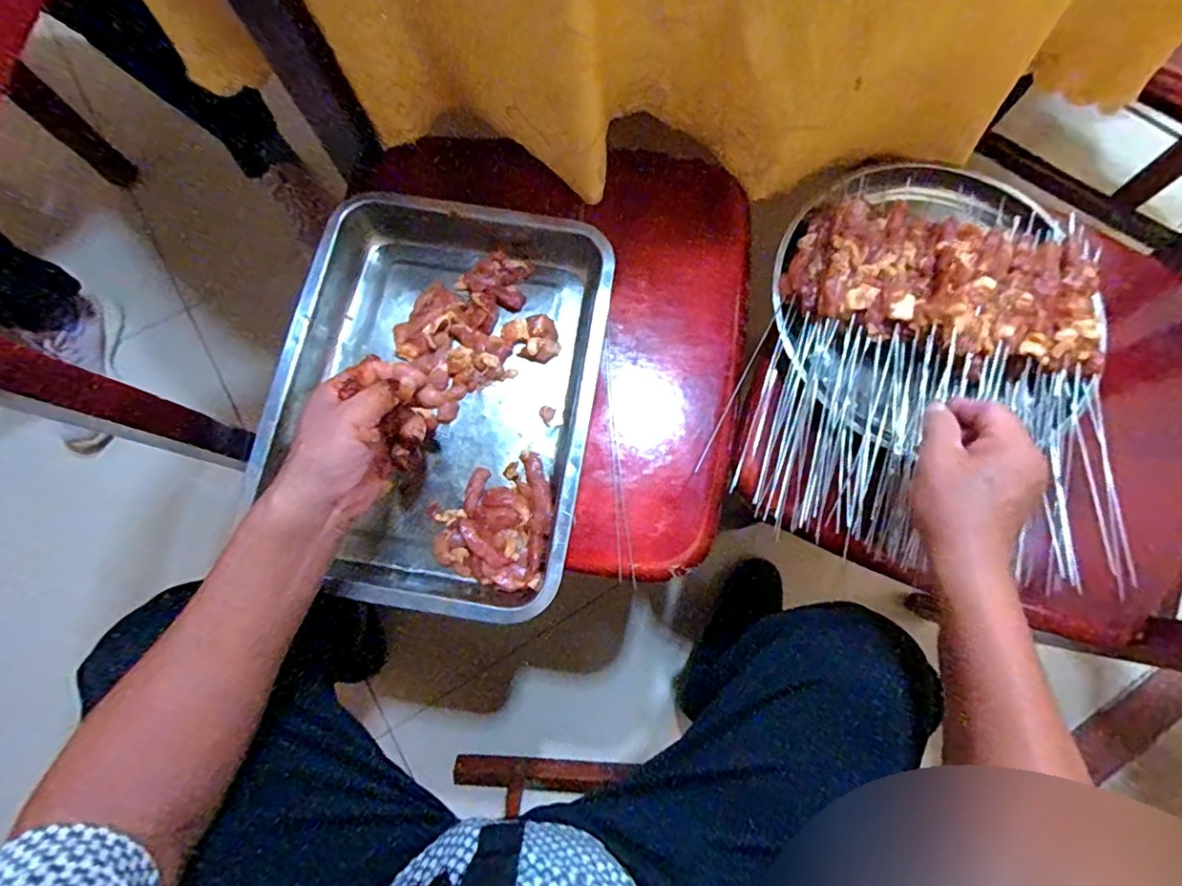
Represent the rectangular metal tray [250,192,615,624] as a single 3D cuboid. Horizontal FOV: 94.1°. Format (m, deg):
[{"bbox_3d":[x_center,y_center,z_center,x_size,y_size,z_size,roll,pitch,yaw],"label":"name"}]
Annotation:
[{"bbox_3d":[-0.127,-0.047,0.478,0.261,0.046,0.360,10,76,2],"label":"rectangular metal tray"}]

